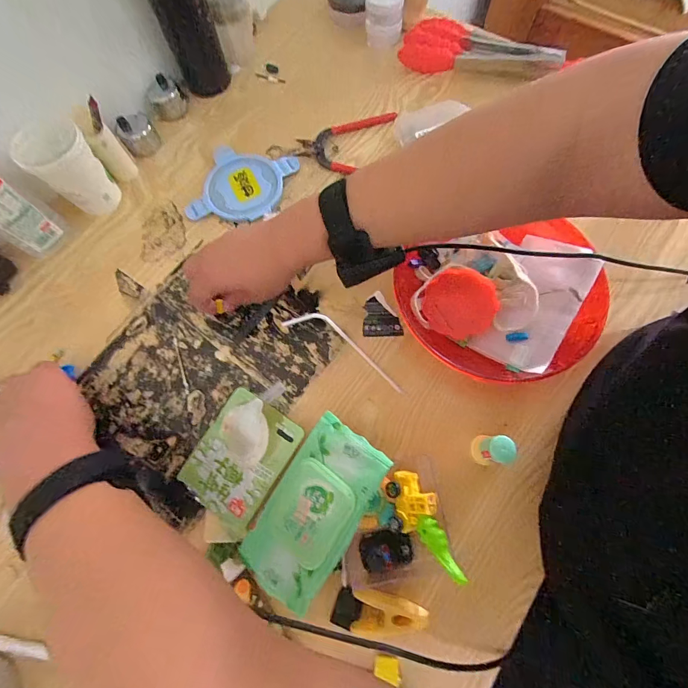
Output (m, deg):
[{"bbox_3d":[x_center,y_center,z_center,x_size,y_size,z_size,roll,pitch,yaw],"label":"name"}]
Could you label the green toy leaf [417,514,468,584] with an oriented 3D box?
[{"bbox_3d":[0.079,0.167,0.288,0.018,0.007,0.054,-29,58,-7],"label":"green toy leaf"}]

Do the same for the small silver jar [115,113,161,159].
[{"bbox_3d":[-0.270,-0.275,0.462,0.045,0.038,0.036,-33,75,-8],"label":"small silver jar"}]

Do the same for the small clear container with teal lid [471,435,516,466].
[{"bbox_3d":[0.134,0.096,0.323,0.021,0.061,0.024,-9,73,-1],"label":"small clear container with teal lid"}]

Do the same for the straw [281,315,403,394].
[{"bbox_3d":[0.003,0.001,0.387,0.150,0.004,0.033,29,76,10],"label":"straw"}]

